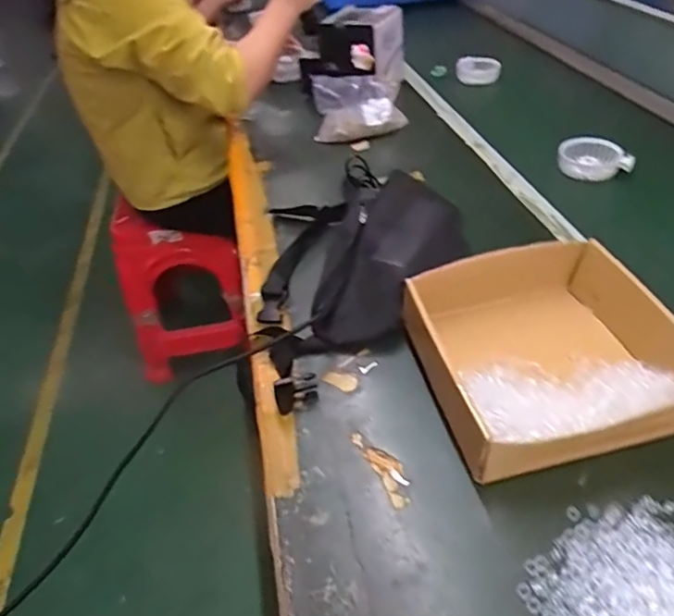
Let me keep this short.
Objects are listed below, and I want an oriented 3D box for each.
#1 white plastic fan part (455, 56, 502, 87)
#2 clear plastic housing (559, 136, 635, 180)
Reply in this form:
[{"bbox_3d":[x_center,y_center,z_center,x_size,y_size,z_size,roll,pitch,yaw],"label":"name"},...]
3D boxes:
[{"bbox_3d":[0.319,-0.536,1.180,0.093,0.024,0.072,12,82,16],"label":"white plastic fan part"},{"bbox_3d":[0.407,-0.236,0.823,0.109,0.049,0.049,16,46,22],"label":"clear plastic housing"}]

